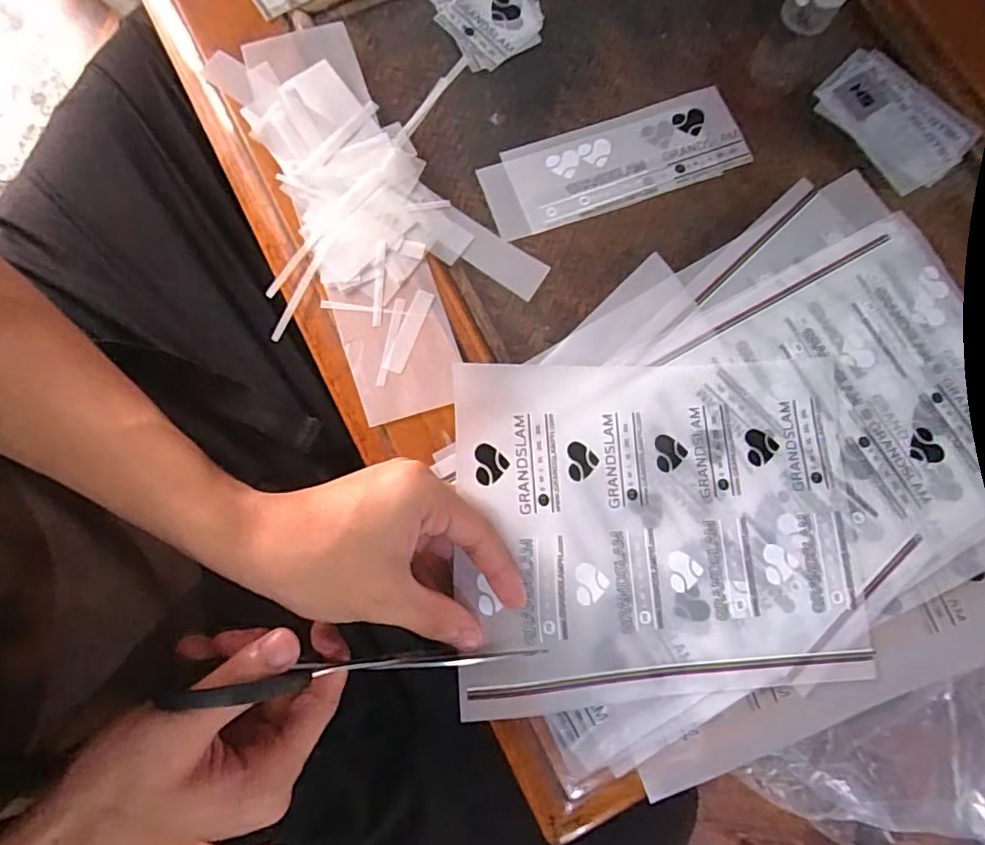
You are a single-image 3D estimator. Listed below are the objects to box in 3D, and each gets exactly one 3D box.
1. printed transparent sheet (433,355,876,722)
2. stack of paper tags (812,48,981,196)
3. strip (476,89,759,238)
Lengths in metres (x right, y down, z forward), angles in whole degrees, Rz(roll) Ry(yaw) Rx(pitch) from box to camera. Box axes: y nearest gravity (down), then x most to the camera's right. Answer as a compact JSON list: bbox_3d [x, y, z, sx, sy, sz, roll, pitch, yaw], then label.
[{"bbox_3d":[0.096,0.056,0.331,0.227,0.033,0.191,-3,80,-1],"label":"printed transparent sheet"},{"bbox_3d":[0.276,-0.209,0.403,0.102,0.004,0.072,44,83,7],"label":"stack of paper tags"},{"bbox_3d":[0.081,-0.176,0.395,0.174,0.006,0.062,-19,82,-2],"label":"strip"}]

